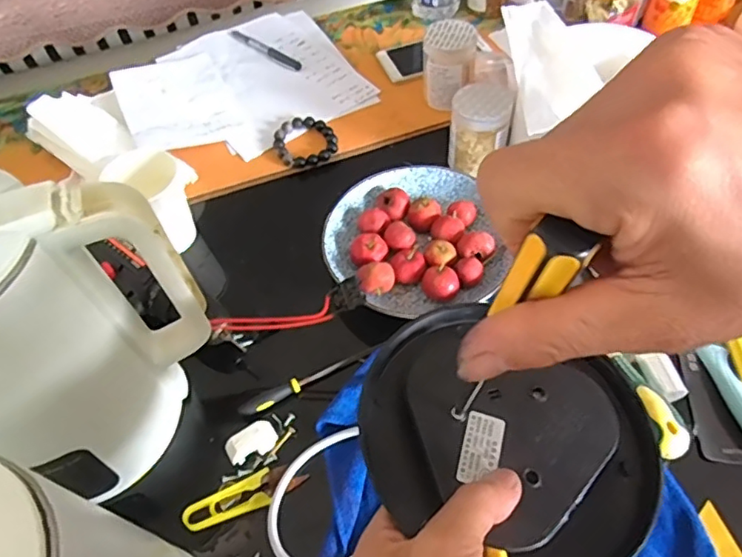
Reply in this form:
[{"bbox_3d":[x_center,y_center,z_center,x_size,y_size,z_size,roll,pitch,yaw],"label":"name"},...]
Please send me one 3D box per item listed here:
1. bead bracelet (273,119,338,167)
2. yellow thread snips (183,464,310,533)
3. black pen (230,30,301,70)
[{"bbox_3d":[-0.075,-0.159,0.658,0.069,0.019,0.069,-2,53,3],"label":"bead bracelet"},{"bbox_3d":[-0.096,0.165,0.438,0.092,0.007,0.028,-23,55,-12],"label":"yellow thread snips"},{"bbox_3d":[-0.145,-0.312,0.779,0.130,0.012,0.017,31,61,24],"label":"black pen"}]

